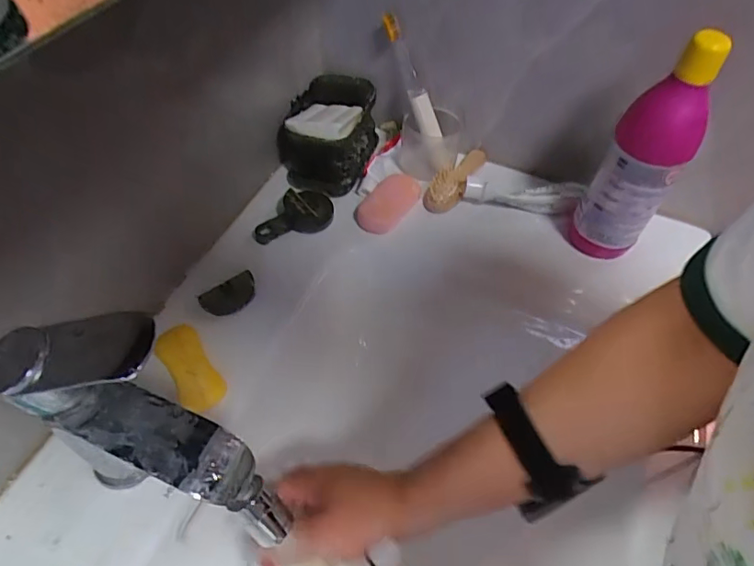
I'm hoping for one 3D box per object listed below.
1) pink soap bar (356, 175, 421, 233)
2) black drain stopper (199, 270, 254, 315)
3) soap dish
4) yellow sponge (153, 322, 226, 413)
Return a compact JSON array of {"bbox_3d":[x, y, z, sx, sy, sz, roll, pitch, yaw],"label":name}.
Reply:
[{"bbox_3d":[0.016,-0.096,0.611,0.042,0.028,0.086,37,58,22],"label":"pink soap bar"},{"bbox_3d":[-0.148,0.014,0.522,0.056,0.018,0.031,-25,58,-22],"label":"black drain stopper"},{"bbox_3d":[-0.060,-0.190,0.641,0.102,0.081,0.147,14,52,7],"label":"soap dish"},{"bbox_3d":[-0.169,0.076,0.465,0.039,0.020,0.080,-28,59,-23],"label":"yellow sponge"}]

